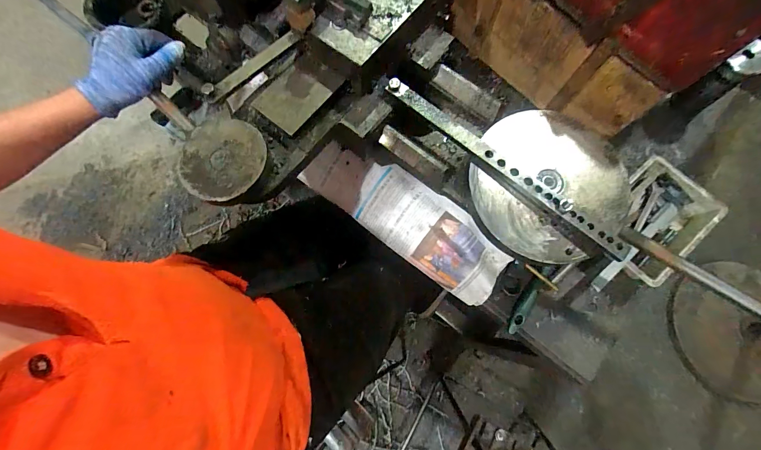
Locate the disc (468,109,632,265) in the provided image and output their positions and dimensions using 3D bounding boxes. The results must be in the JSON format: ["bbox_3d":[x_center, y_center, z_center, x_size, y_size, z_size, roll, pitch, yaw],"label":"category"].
[{"bbox_3d":[0.200,-0.053,0.405,0.188,0.012,0.174,0,75,0],"label":"disc"}]

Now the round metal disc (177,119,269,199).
[{"bbox_3d":[-0.177,-0.075,0.384,0.089,0.012,0.099,14,75,4],"label":"round metal disc"}]

